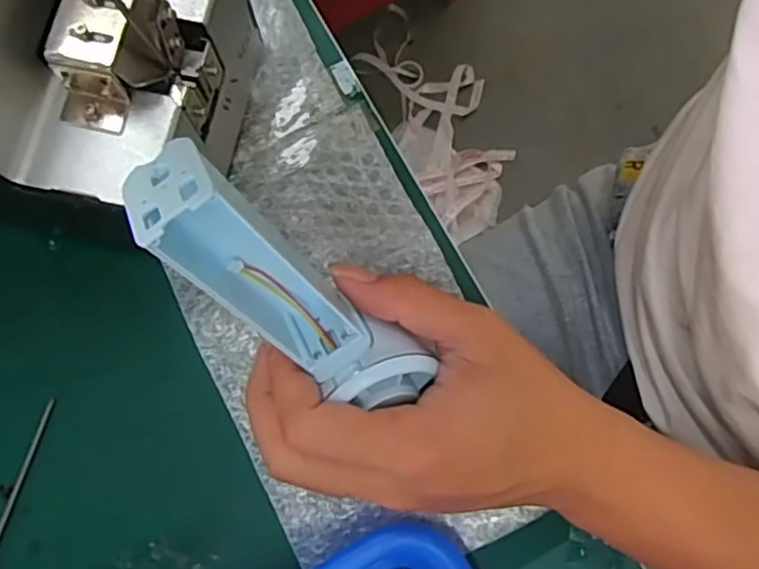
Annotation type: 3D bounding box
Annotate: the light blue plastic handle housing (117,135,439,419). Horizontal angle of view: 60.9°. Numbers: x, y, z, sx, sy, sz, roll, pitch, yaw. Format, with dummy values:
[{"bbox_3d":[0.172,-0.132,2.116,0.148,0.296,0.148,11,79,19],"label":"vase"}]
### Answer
[{"bbox_3d":[-0.029,0.005,0.219,0.035,0.123,0.032,28,78,46],"label":"light blue plastic handle housing"}]

